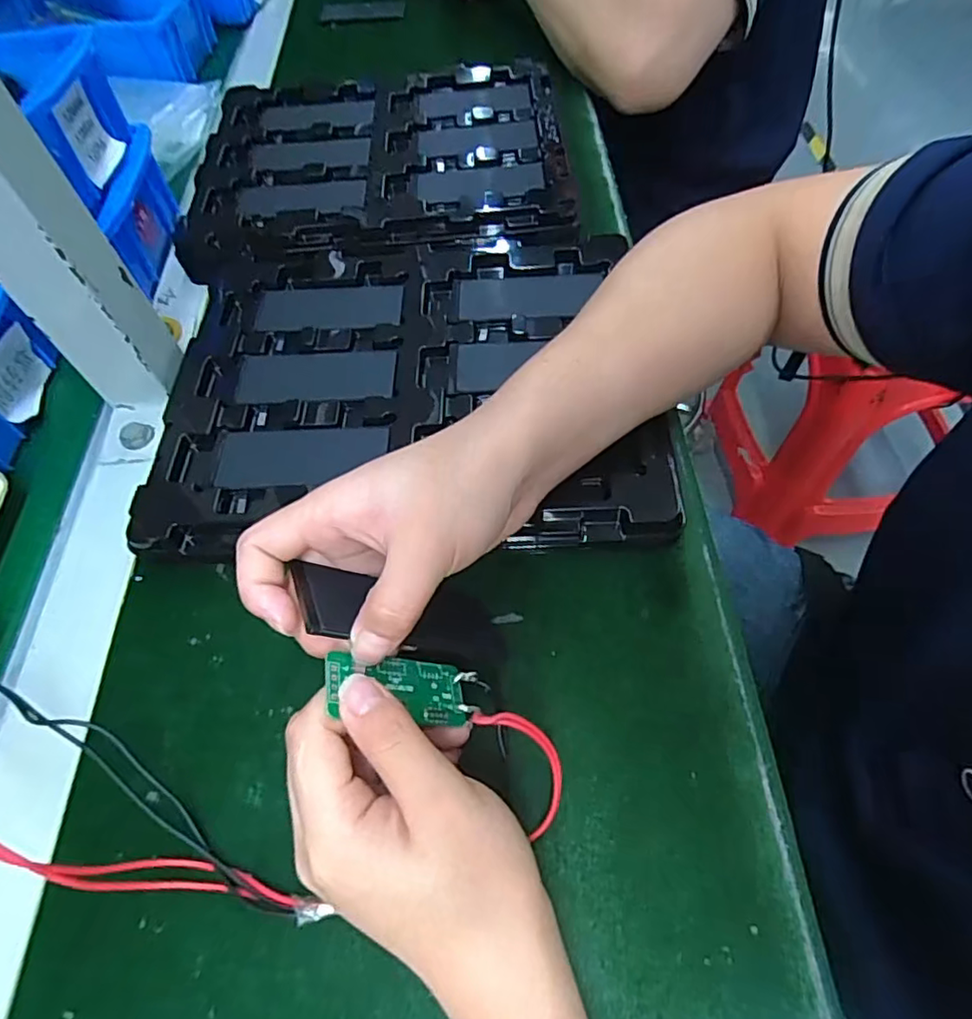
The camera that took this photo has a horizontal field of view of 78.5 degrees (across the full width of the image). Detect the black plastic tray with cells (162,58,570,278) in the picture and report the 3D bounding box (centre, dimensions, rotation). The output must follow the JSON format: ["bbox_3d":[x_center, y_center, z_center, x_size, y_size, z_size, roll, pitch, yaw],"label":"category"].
[{"bbox_3d":[-0.081,-0.270,0.450,0.282,0.015,0.227,-11,59,-3],"label":"black plastic tray with cells"}]

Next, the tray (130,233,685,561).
[{"bbox_3d":[-0.041,-0.078,0.348,0.276,0.027,0.224,-3,59,2],"label":"tray"}]

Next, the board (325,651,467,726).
[{"bbox_3d":[-0.033,0.065,0.218,0.054,0.004,0.024,18,42,-29],"label":"board"}]

